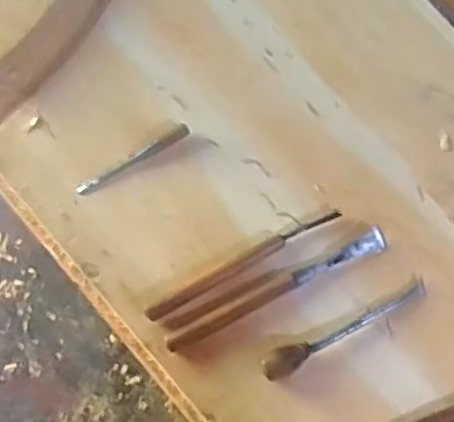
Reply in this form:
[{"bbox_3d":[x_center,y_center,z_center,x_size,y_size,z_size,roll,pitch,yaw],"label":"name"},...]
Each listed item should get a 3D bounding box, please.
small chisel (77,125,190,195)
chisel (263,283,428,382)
[{"bbox_3d":[-0.102,-0.057,0.742,0.138,0.009,0.017,-32,76,-9],"label":"small chisel"},{"bbox_3d":[0.120,0.115,0.678,0.186,0.020,0.023,-28,75,-8],"label":"chisel"}]

